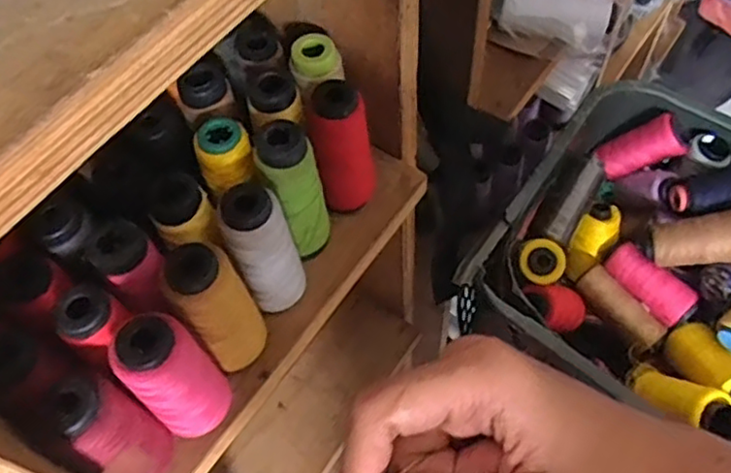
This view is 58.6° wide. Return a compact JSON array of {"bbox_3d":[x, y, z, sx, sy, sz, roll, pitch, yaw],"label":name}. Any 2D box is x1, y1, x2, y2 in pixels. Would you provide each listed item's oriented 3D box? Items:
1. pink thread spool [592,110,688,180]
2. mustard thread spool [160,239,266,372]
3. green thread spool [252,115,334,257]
[{"bbox_3d":[0.351,-0.114,0.817,0.052,0.088,0.052,-20,86,-55],"label":"pink thread spool"},{"bbox_3d":[-0.093,0.044,0.411,0.048,0.106,0.043,-29,61,-14],"label":"mustard thread spool"},{"bbox_3d":[-0.048,-0.030,0.451,0.039,0.105,0.041,-1,58,2],"label":"green thread spool"}]

